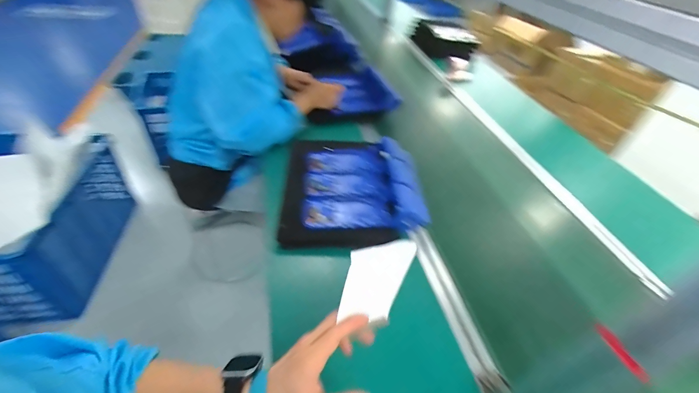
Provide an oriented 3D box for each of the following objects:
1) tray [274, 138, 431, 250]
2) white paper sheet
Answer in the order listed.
[{"bbox_3d":[0.007,-0.032,0.723,0.312,0.076,0.359,2,43,-6],"label":"tray"},{"bbox_3d":[0.029,0.096,0.349,0.073,0.105,0.010,6,18,-23],"label":"white paper sheet"}]

